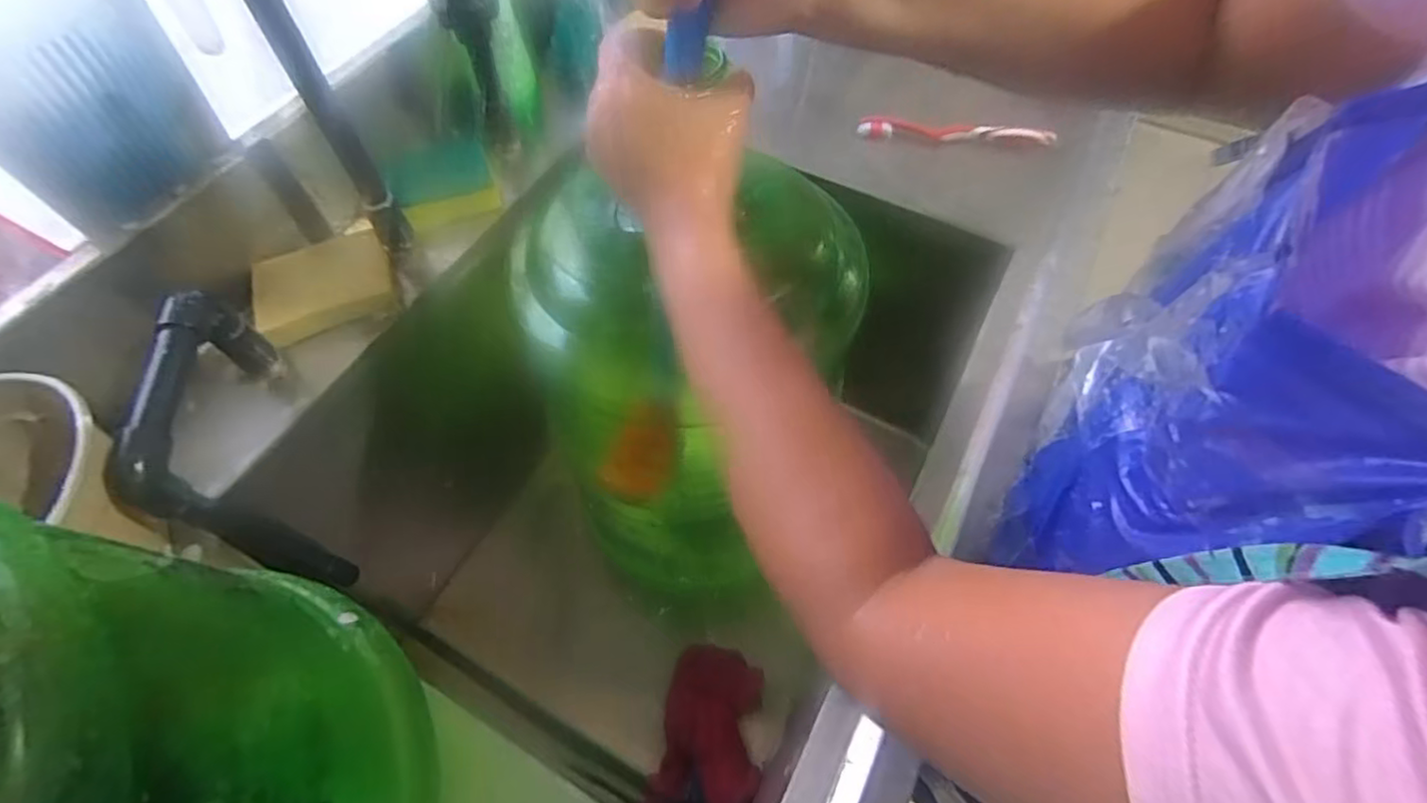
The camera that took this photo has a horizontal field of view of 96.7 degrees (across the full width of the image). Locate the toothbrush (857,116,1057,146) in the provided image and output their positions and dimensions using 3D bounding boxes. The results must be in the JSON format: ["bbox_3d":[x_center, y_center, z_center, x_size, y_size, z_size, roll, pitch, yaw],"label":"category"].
[{"bbox_3d":[0.237,-0.263,0.624,0.187,0.025,0.015,4,59,4],"label":"toothbrush"}]

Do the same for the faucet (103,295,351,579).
[{"bbox_3d":[-0.339,0.040,0.472,0.038,0.218,0.149,-8,59,-4],"label":"faucet"}]

